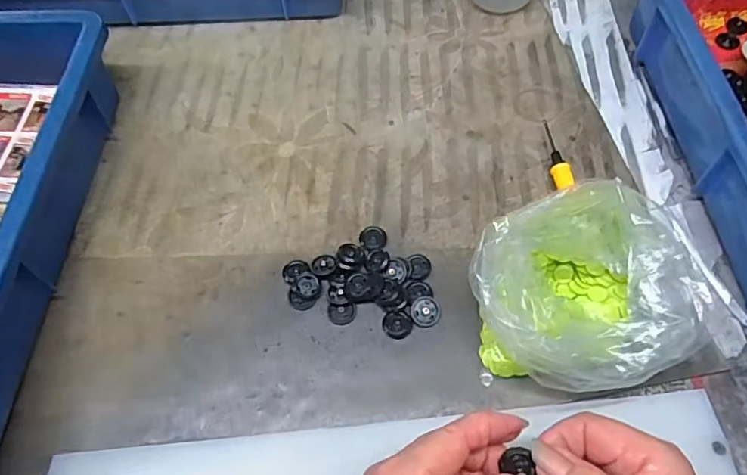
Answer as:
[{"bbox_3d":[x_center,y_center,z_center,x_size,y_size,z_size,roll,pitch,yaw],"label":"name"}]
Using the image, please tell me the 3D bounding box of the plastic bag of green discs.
[{"bbox_3d":[0.133,0.034,0.331,0.138,0.060,0.117,-13,62,-6],"label":"plastic bag of green discs"}]

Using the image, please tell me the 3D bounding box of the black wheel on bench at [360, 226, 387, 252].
[{"bbox_3d":[0.000,0.001,0.389,0.020,0.006,0.022,0,61,1],"label":"black wheel on bench"}]

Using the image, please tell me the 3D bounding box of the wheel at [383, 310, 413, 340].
[{"bbox_3d":[0.017,0.060,0.358,0.020,0.005,0.018,-8,61,-4],"label":"wheel"}]

